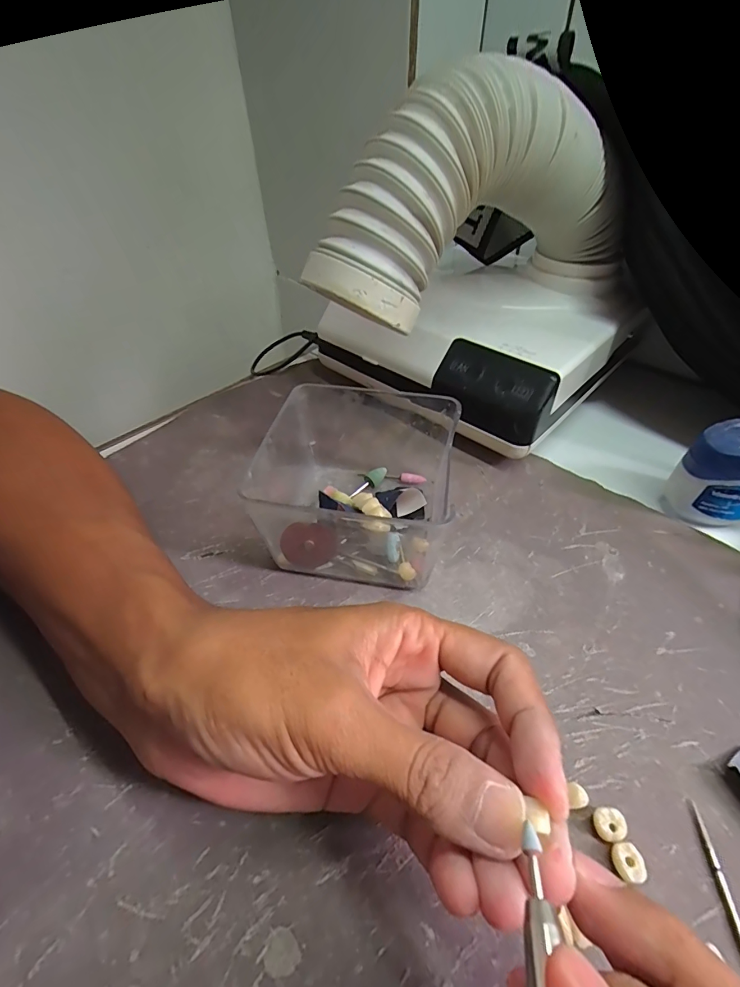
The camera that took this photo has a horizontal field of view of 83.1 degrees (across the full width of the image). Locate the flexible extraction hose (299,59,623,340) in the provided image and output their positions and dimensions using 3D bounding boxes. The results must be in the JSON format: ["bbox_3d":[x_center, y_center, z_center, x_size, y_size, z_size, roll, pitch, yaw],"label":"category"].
[{"bbox_3d":[0.066,-0.153,0.238,0.225,0.124,0.052,-30,52,-25],"label":"flexible extraction hose"}]

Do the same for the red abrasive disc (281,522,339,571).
[{"bbox_3d":[-0.031,0.027,0.214,0.028,0.028,0.004,2,29,-10],"label":"red abrasive disc"}]

